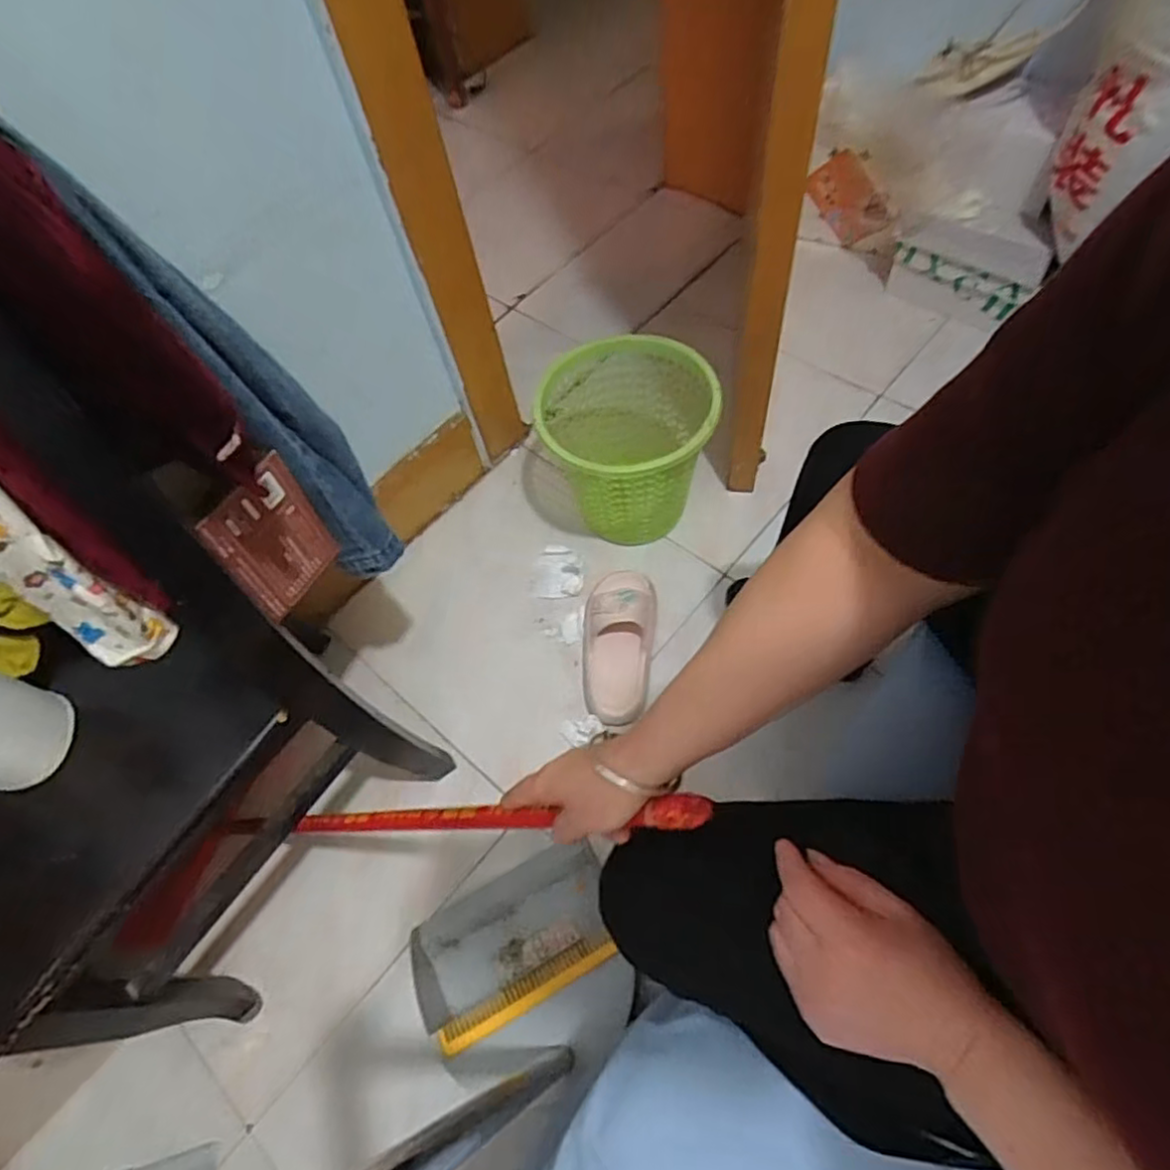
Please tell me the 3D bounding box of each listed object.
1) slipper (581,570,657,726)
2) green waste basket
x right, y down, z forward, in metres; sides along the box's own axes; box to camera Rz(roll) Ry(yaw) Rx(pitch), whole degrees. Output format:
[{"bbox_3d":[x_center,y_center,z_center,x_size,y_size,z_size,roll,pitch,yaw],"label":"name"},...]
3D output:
[{"bbox_3d":[0.050,0.089,1.043,0.107,0.066,0.243,4,73,6],"label":"slipper"},{"bbox_3d":[0.069,-0.212,1.106,0.279,0.266,0.264,-1,61,7],"label":"green waste basket"}]

